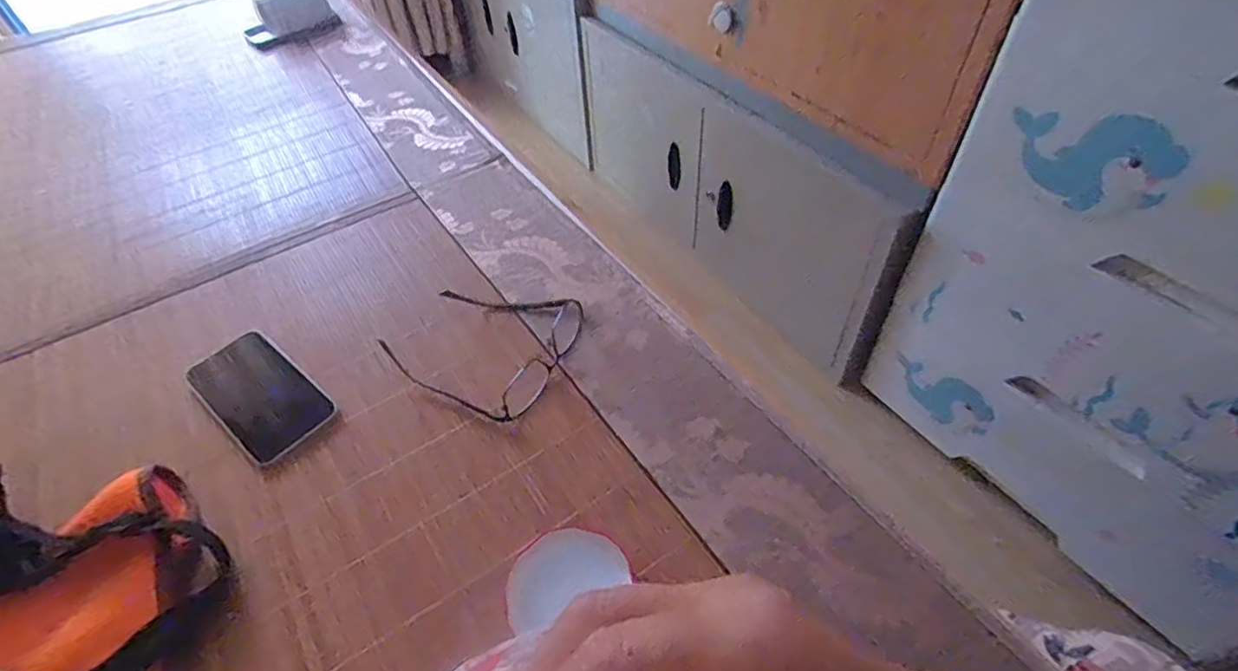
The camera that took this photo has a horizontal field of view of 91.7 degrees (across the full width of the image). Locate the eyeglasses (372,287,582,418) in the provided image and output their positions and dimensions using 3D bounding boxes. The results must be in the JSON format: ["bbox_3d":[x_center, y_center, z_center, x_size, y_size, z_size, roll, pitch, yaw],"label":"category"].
[{"bbox_3d":[-0.121,0.000,0.528,0.150,0.030,0.133,16,53,18],"label":"eyeglasses"}]

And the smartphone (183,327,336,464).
[{"bbox_3d":[-0.308,0.048,0.513,0.144,0.007,0.072,33,60,28],"label":"smartphone"}]

